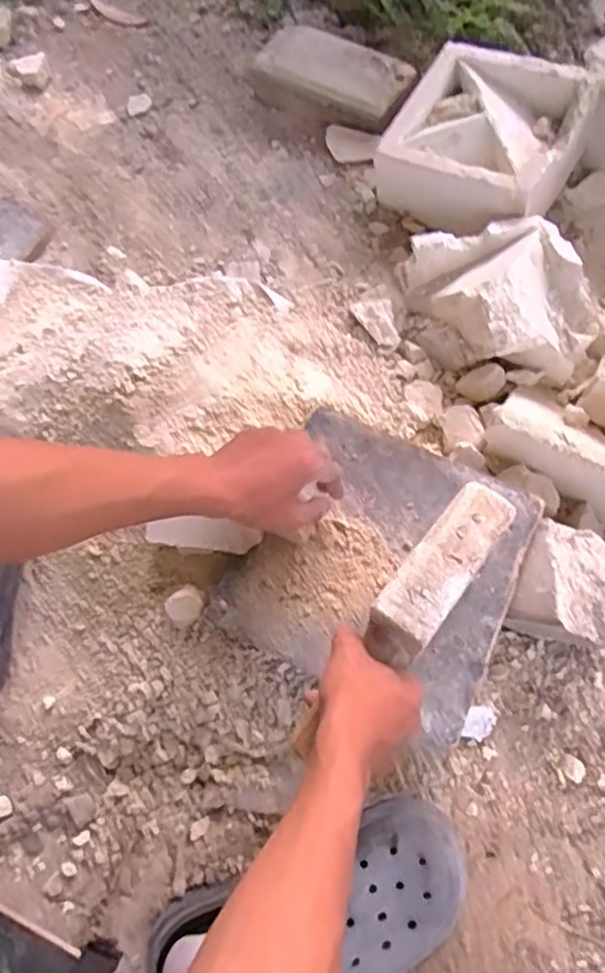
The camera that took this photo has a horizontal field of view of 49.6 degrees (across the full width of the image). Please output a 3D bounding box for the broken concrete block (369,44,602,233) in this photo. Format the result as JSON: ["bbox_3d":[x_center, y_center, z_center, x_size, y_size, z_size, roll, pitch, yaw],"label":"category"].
[{"bbox_3d":[0.221,-0.418,0.824,0.209,0.117,0.216,30,73,13],"label":"broken concrete block"}]

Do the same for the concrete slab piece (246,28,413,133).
[{"bbox_3d":[0.041,-0.564,0.920,0.219,0.058,0.108,26,72,12],"label":"concrete slab piece"}]

